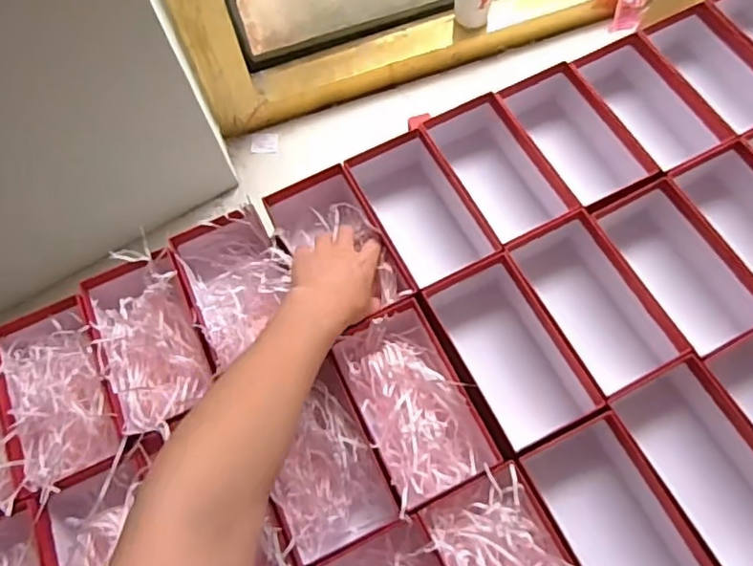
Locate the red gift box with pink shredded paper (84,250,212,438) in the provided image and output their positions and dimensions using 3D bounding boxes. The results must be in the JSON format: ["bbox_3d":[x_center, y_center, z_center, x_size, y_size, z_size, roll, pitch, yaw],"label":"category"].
[{"bbox_3d":[-0.204,0.055,0.551,0.087,0.052,0.161,-23,67,-7],"label":"red gift box with pink shredded paper"}]

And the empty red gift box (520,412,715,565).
[{"bbox_3d":[0.193,0.196,0.480,0.094,0.063,0.160,-23,67,-7],"label":"empty red gift box"}]

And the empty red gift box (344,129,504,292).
[{"bbox_3d":[0.042,-0.069,0.605,0.095,0.066,0.168,-25,67,-7],"label":"empty red gift box"}]

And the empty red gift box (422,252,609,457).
[{"bbox_3d":[0.117,0.064,0.554,0.092,0.073,0.172,-25,67,-7],"label":"empty red gift box"}]

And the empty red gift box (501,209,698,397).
[{"bbox_3d":[0.200,0.024,0.568,0.100,0.084,0.164,-27,68,-8],"label":"empty red gift box"}]

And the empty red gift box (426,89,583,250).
[{"bbox_3d":[0.123,-0.104,0.617,0.100,0.074,0.160,-26,68,-8],"label":"empty red gift box"}]

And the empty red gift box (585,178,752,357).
[{"bbox_3d":[0.285,-0.015,0.576,0.096,0.078,0.163,-28,68,-9],"label":"empty red gift box"}]

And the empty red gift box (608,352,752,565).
[{"bbox_3d":[0.273,0.157,0.508,0.096,0.093,0.160,-25,67,-7],"label":"empty red gift box"}]

